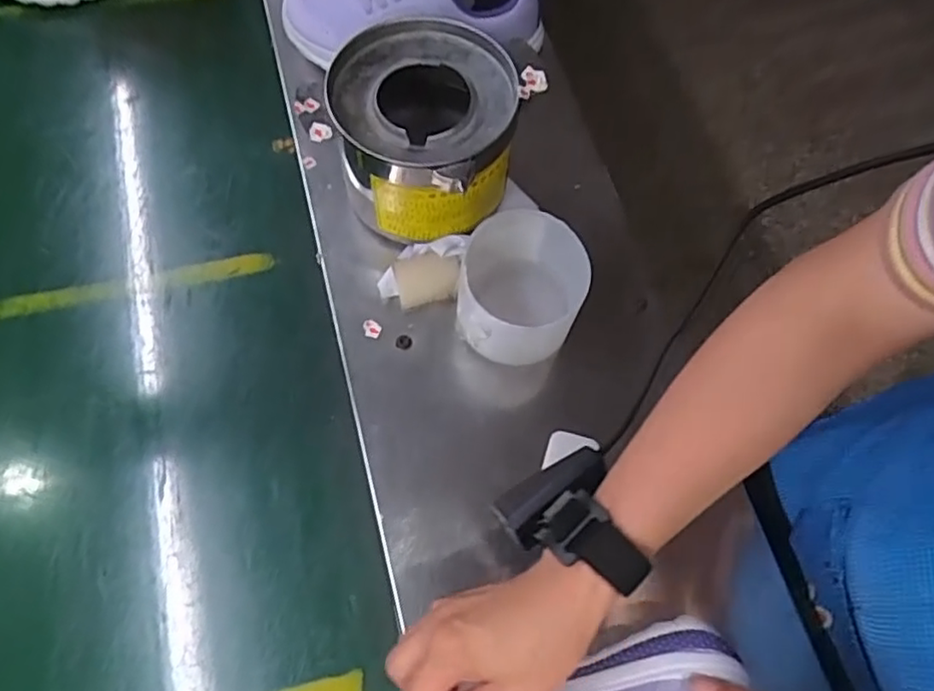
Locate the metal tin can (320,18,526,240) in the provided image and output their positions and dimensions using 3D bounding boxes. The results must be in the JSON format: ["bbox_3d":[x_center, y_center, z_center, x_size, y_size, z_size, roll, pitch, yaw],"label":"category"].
[{"bbox_3d":[-0.033,-0.168,0.539,0.136,0.114,0.141,0,67,-1],"label":"metal tin can"}]

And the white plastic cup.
[{"bbox_3d":[0.041,-0.041,0.502,0.089,0.079,0.094,0,67,-1],"label":"white plastic cup"}]

